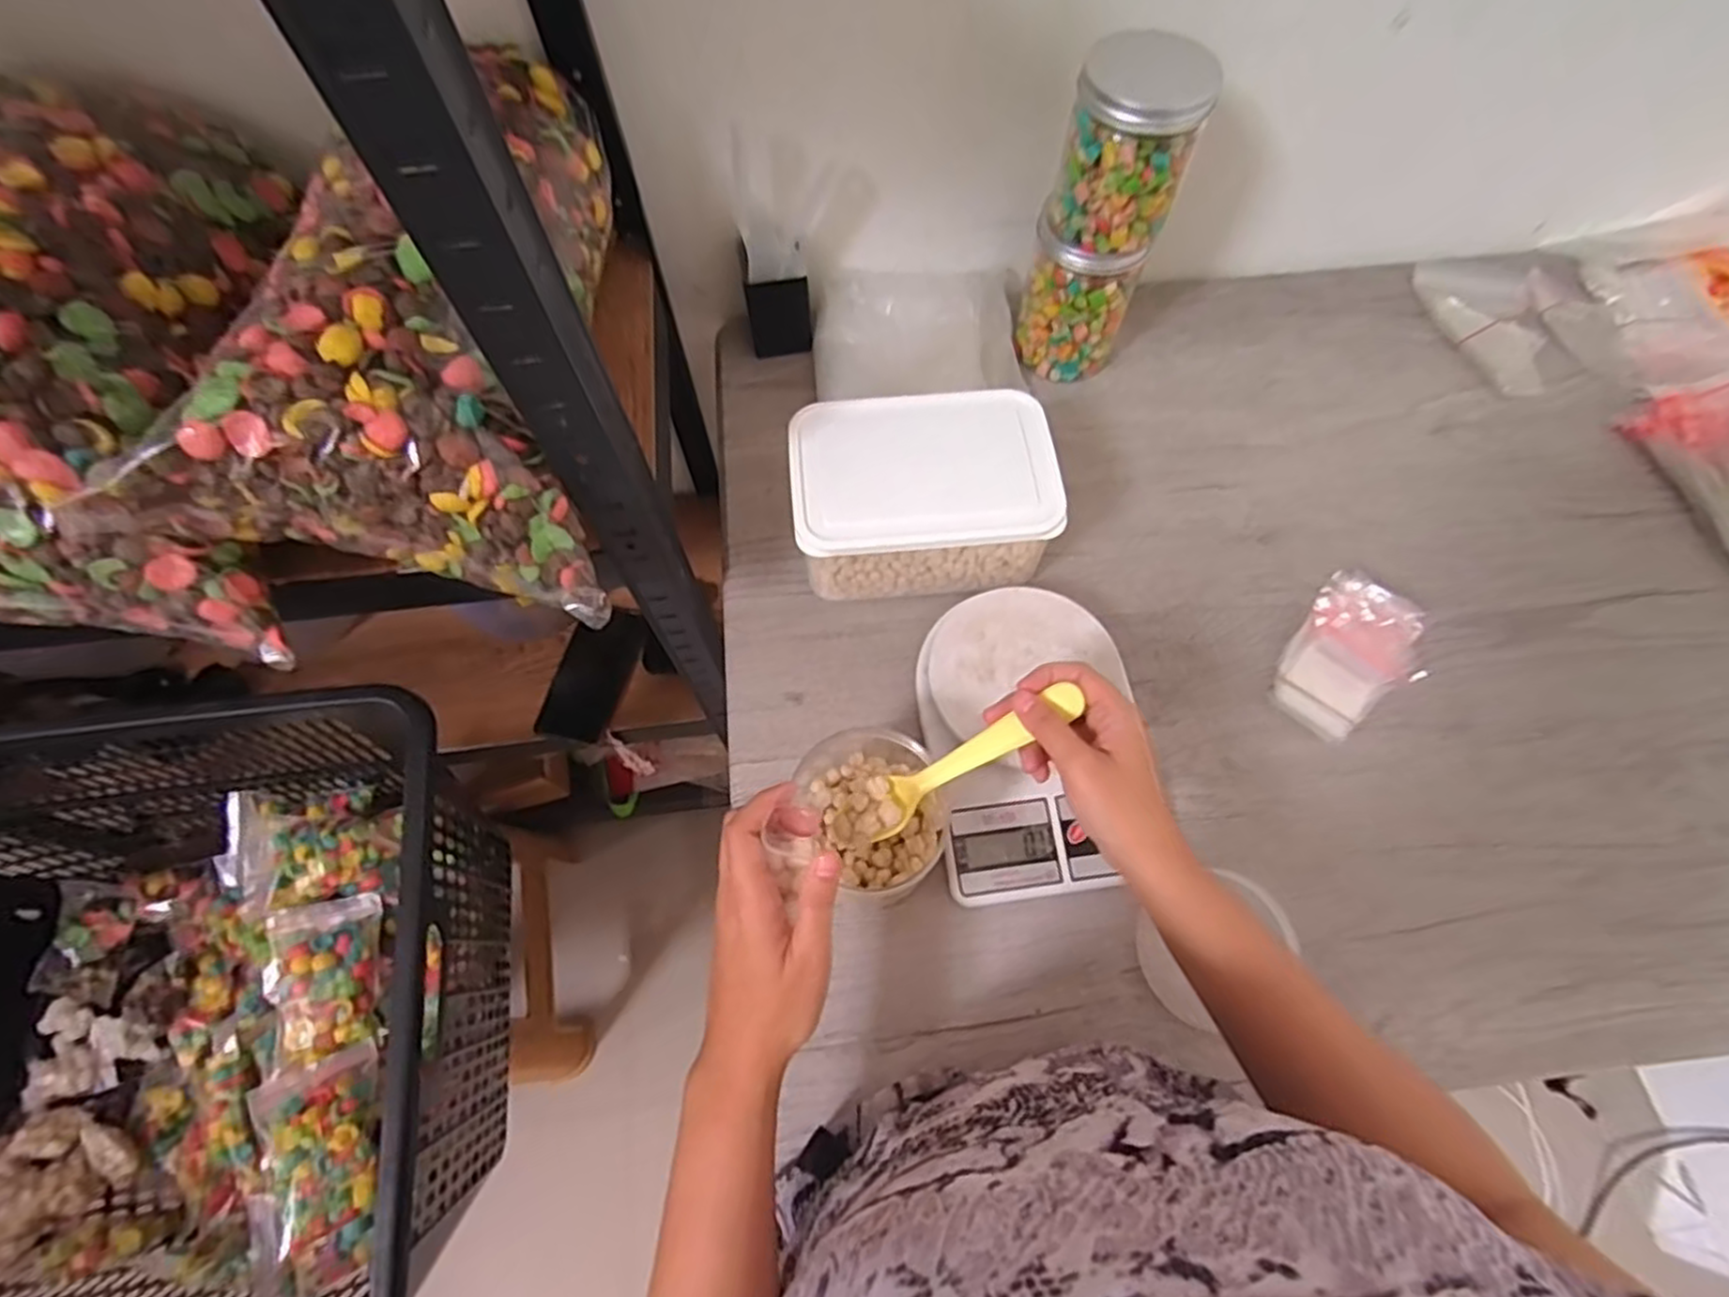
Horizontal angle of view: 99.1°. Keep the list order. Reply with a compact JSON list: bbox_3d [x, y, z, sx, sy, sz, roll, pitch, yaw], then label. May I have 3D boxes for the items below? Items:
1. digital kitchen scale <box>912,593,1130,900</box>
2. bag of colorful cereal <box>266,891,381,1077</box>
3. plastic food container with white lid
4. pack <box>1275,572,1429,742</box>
[{"bbox_3d":[0.115,0.060,0.511,0.143,0.033,0.207,-8,66,-3],"label":"digital kitchen scale"},{"bbox_3d":[-0.426,0.260,0.581,0.081,0.025,0.116,-14,67,-6],"label":"bag of colorful cereal"},{"bbox_3d":[0.040,-0.113,0.551,0.185,0.092,0.125,-6,66,-2],"label":"plastic food container with white lid"},{"bbox_3d":[0.354,0.000,0.537,0.125,0.045,0.084,-40,72,-16],"label":"pack"}]

